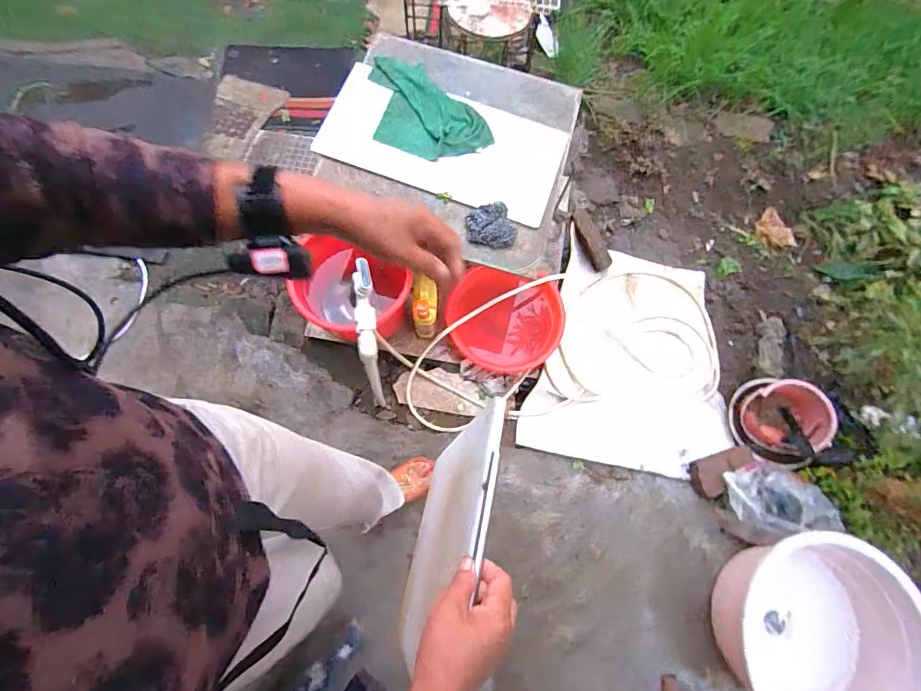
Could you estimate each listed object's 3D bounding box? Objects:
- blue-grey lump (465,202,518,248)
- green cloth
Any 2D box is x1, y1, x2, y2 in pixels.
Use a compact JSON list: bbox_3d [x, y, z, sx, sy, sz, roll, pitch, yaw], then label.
[{"bbox_3d":[0.076,-0.292,1.019,0.123,0.041,0.097,7,74,0],"label":"blue-grey lump"},{"bbox_3d":[-0.093,-0.623,1.102,0.278,0.053,0.325,-17,75,-6],"label":"green cloth"}]

